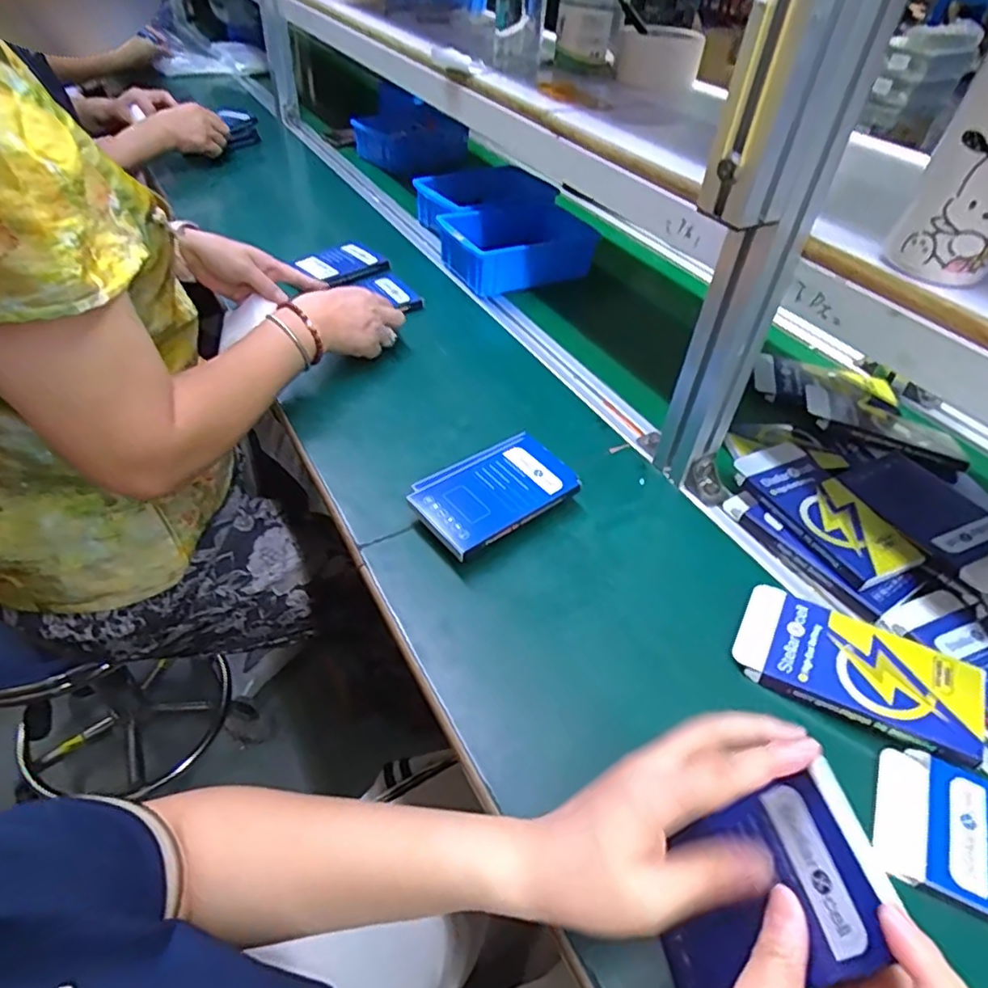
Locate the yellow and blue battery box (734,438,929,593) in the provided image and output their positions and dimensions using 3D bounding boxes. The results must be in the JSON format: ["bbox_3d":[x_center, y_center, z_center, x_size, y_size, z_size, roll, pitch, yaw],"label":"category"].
[{"bbox_3d":[0.290,0.011,0.543,0.080,0.012,0.155,-17,48,-21],"label":"yellow and blue battery box"}]

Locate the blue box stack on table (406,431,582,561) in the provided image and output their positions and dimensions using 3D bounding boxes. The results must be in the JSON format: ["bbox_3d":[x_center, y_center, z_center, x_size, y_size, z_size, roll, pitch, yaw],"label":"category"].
[{"bbox_3d":[-0.001,-0.001,0.544,0.143,0.030,0.091,-28,53,-29],"label":"blue box stack on table"}]

